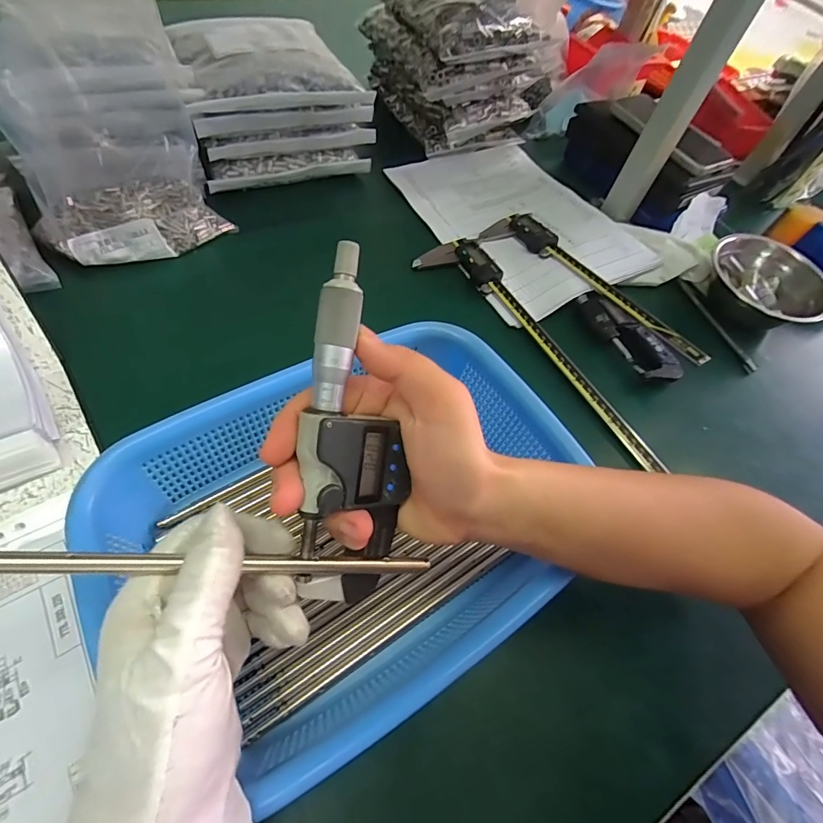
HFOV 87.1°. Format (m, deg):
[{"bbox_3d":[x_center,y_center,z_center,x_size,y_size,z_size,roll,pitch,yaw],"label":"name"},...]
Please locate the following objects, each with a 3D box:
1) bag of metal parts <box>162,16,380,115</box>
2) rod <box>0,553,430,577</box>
[{"bbox_3d":[-0.158,-0.382,0.477,0.185,0.051,0.152,-15,62,-18],"label":"bag of metal parts"},{"bbox_3d":[-0.097,0.062,0.176,0.224,0.005,0.009,8,52,-22],"label":"rod"}]

